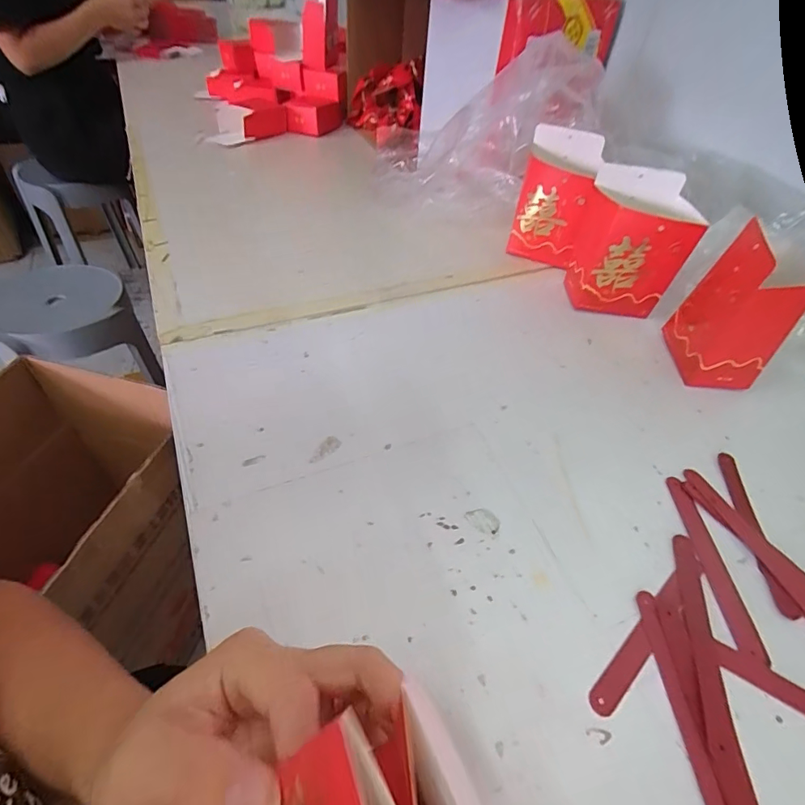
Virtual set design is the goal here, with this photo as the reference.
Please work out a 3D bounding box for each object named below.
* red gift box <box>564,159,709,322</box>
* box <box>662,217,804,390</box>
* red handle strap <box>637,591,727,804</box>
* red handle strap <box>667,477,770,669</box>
[{"bbox_3d":[0.242,-0.166,0.488,0.099,0.130,0.077,9,47,4],"label":"red gift box"},{"bbox_3d":[0.310,-0.084,0.418,0.066,0.130,0.084,5,47,0],"label":"box"},{"bbox_3d":[0.157,0.173,0.252,0.013,0.004,0.129,2,47,-3],"label":"red handle strap"},{"bbox_3d":[0.215,0.109,0.317,0.018,0.004,0.129,3,47,-2],"label":"red handle strap"}]

